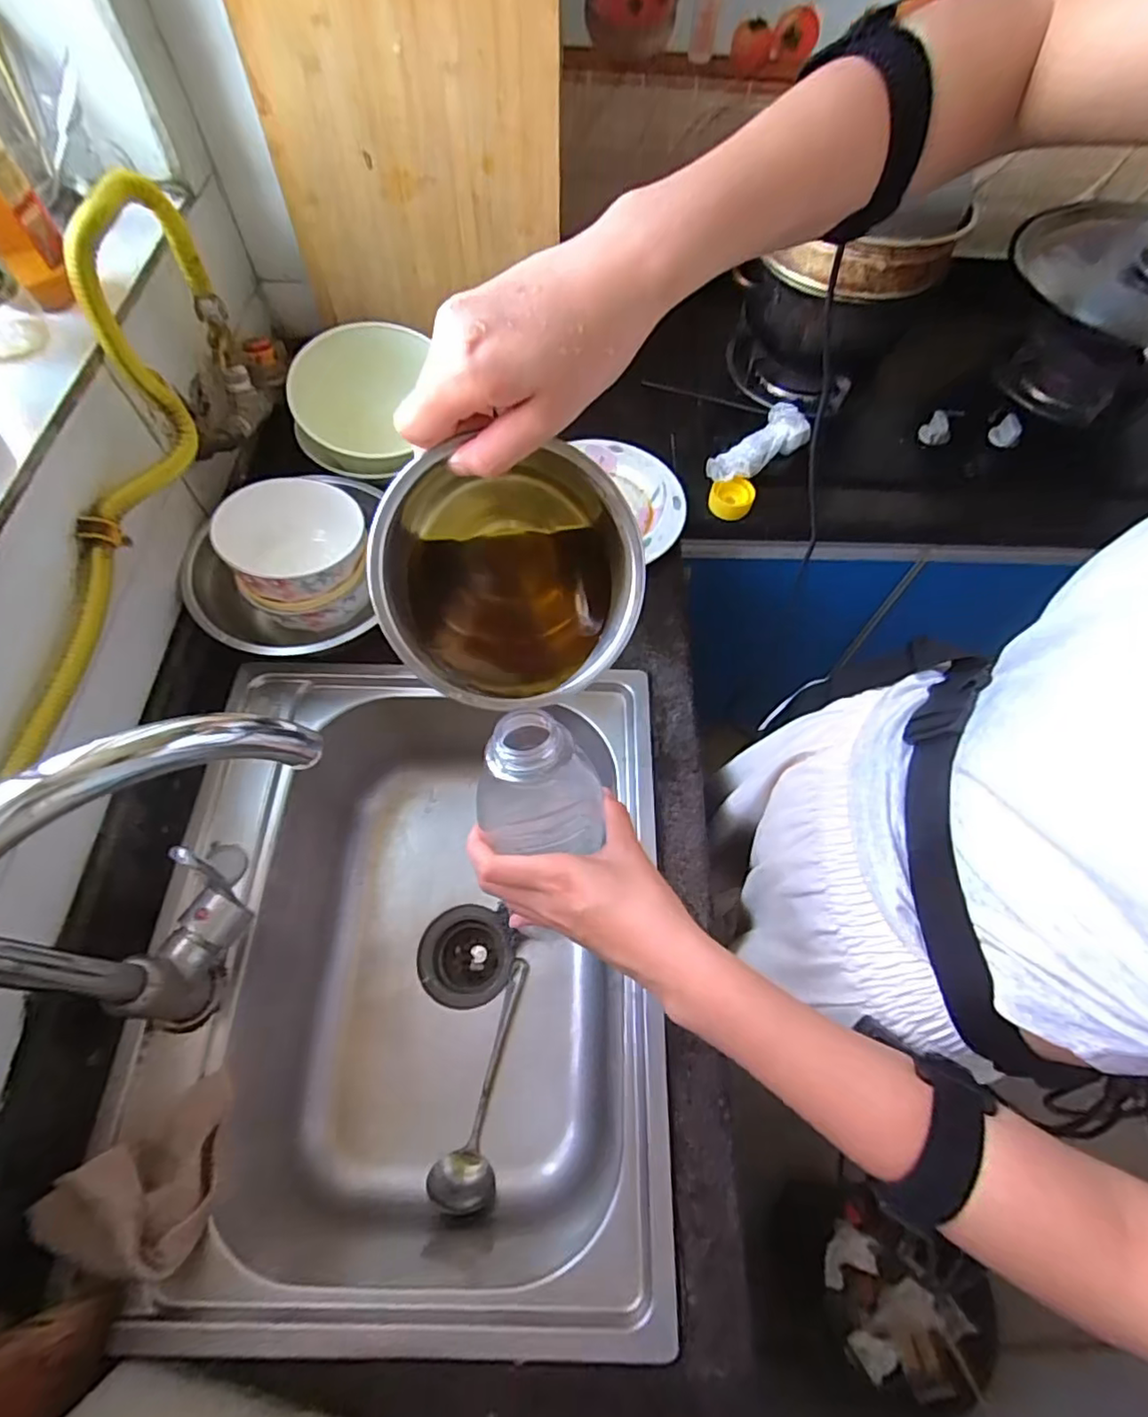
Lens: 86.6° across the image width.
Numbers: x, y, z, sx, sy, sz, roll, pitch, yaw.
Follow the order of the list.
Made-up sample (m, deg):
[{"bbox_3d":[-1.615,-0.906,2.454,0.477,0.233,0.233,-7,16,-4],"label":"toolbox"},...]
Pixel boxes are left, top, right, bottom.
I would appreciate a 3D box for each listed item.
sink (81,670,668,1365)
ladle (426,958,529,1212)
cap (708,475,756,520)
[{"bbox_3d":[-0.137,0.258,0.625,0.415,0.222,0.509,2,63,-1],"label":"sink"},{"bbox_3d":[-0.083,0.374,0.626,0.059,0.048,0.219,14,63,5],"label":"ladle"},{"bbox_3d":[0.199,-0.265,0.768,0.054,0.031,0.045,14,63,5],"label":"cap"}]

